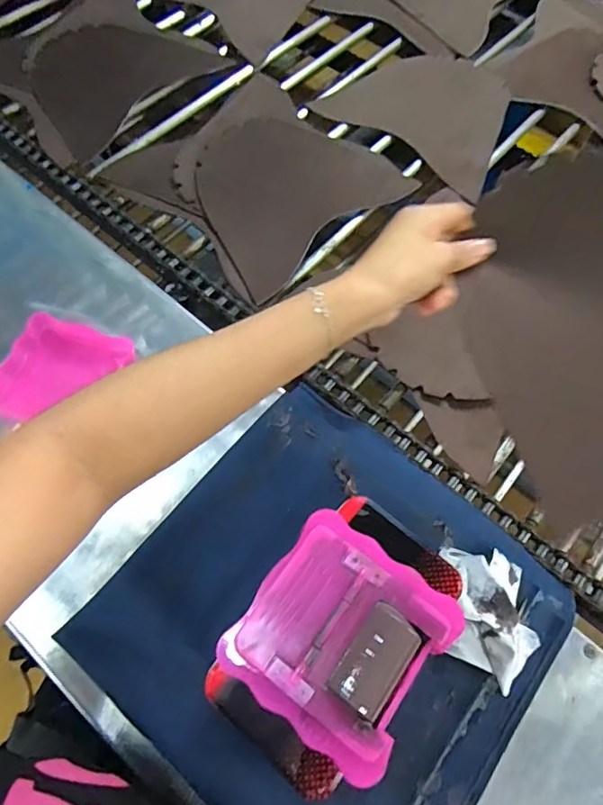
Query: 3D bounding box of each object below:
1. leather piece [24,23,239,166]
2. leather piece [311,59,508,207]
[{"bbox_3d":[-0.256,-0.453,0.690,0.205,0.015,0.257,42,73,15],"label":"leather piece"},{"bbox_3d":[0.178,-0.394,0.680,0.244,0.008,0.204,37,73,16],"label":"leather piece"}]

